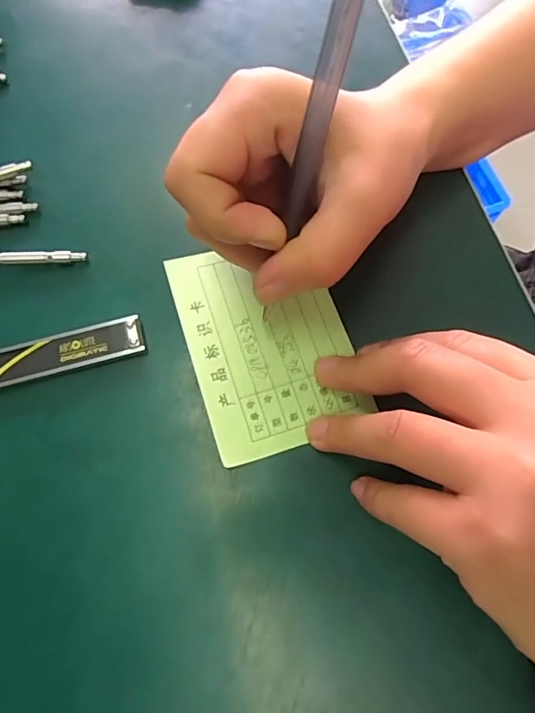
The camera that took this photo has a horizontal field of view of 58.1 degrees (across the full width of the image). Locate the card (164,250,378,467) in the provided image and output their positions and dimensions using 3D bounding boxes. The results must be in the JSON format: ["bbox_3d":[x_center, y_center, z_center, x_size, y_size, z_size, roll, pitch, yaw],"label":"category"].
[{"bbox_3d":[0.000,-0.007,0.206,0.065,0.004,0.091,-17,73,-6],"label":"card"}]

